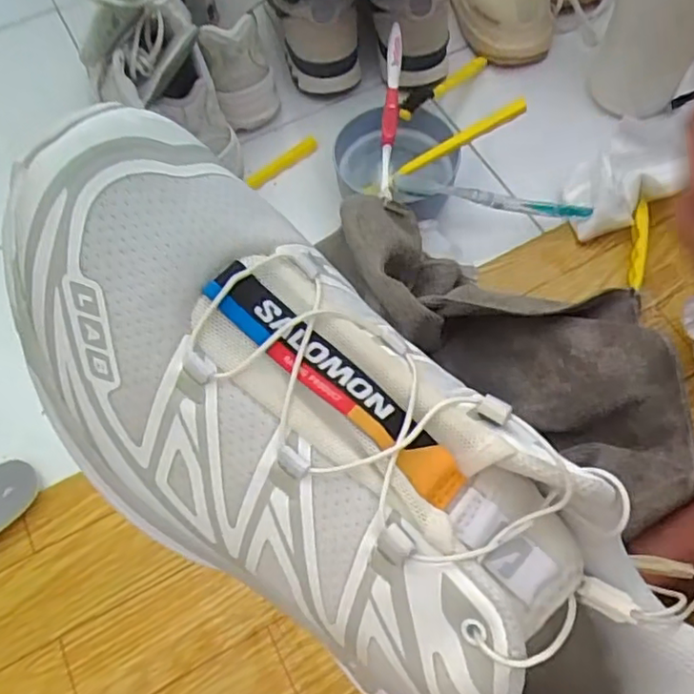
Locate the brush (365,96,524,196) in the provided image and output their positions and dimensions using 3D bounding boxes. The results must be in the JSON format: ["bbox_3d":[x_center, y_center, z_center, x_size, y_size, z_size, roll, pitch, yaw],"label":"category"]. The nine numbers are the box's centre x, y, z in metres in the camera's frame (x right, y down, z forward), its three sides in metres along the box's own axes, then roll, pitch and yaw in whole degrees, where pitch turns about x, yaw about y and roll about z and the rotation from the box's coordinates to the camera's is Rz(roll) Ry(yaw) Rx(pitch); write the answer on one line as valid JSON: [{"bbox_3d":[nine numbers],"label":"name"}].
[{"bbox_3d":[0.083,-0.172,0.543,0.151,0.018,0.012,-25,64,17],"label":"brush"}]

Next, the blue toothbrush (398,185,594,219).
[{"bbox_3d":[0.131,-0.127,0.540,0.176,0.018,0.010,4,64,-15],"label":"blue toothbrush"}]

